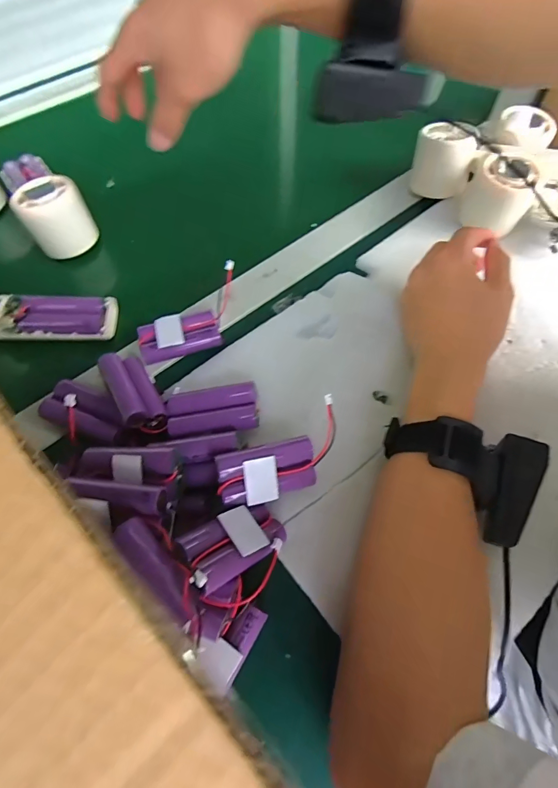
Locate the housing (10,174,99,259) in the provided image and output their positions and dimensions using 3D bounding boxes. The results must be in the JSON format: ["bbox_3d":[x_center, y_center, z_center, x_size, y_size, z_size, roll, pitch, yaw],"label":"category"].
[{"bbox_3d":[-0.215,-0.170,0.380,0.056,0.054,0.054,0,64,1],"label":"housing"}]

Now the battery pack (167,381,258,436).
[{"bbox_3d":[-0.050,0.014,0.295,0.066,0.018,0.034,-6,64,-2],"label":"battery pack"}]

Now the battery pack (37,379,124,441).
[{"bbox_3d":[-0.148,0.013,0.305,0.064,0.016,0.035,17,66,9],"label":"battery pack"}]

